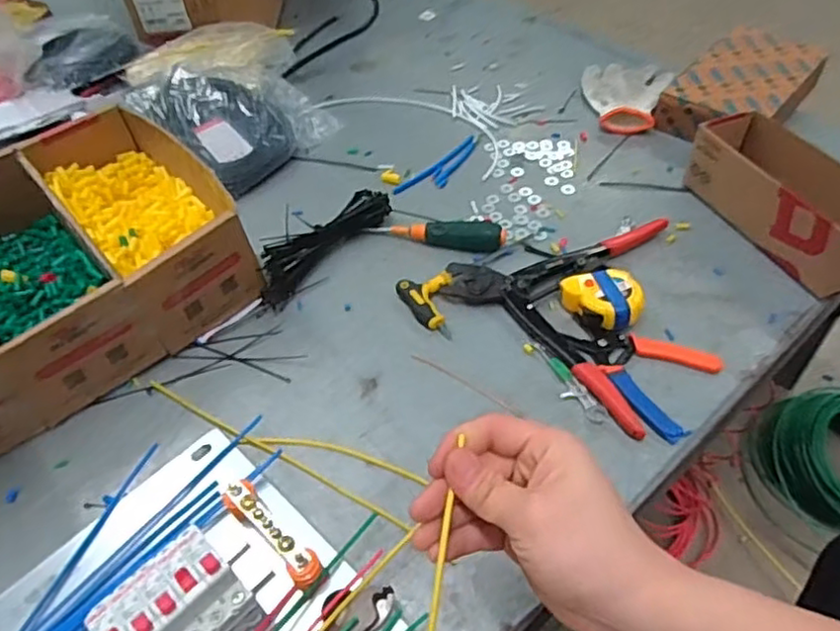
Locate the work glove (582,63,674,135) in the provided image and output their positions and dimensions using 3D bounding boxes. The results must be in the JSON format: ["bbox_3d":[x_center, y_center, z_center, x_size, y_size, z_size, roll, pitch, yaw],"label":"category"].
[{"bbox_3d":[0.276,-0.310,0.924,0.118,0.033,0.142,17,50,18],"label":"work glove"}]

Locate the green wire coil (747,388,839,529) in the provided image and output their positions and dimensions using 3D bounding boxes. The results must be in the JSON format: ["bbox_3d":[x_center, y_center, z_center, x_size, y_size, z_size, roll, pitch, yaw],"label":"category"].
[{"bbox_3d":[0.625,0.210,0.980,0.201,0.123,0.195,-2,49,2],"label":"green wire coil"}]

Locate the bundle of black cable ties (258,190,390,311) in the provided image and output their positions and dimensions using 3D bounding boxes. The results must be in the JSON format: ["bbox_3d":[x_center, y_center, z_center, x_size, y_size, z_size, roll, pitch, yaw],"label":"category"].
[{"bbox_3d":[-0.111,-0.083,0.759,0.056,0.042,0.187,33,57,30],"label":"bundle of black cable ties"}]

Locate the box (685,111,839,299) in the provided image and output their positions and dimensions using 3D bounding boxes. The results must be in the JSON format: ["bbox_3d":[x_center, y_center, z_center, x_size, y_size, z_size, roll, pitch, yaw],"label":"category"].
[{"bbox_3d":[0.396,-0.128,0.724,0.082,0.075,0.239,-19,49,-14],"label":"box"}]

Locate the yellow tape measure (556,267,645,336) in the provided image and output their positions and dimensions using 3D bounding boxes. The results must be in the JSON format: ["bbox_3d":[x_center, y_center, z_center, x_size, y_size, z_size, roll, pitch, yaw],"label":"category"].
[{"bbox_3d":[0.186,-0.014,0.669,0.073,0.030,0.062,-11,47,-6],"label":"yellow tape measure"}]

